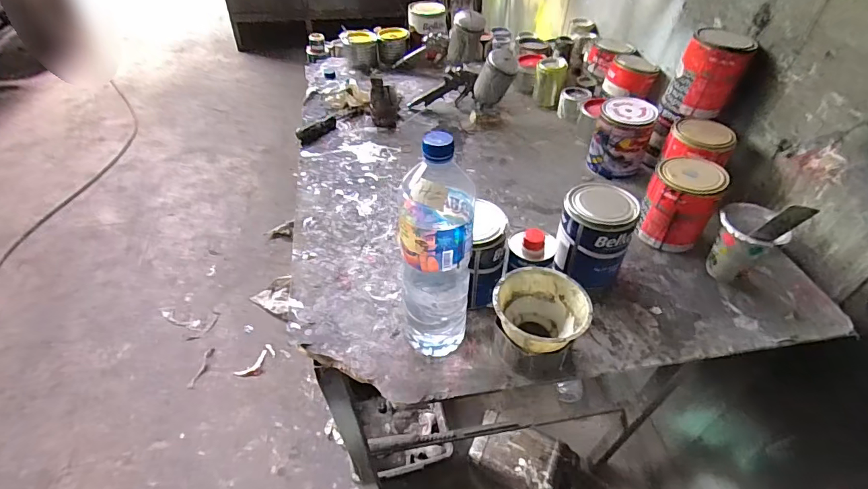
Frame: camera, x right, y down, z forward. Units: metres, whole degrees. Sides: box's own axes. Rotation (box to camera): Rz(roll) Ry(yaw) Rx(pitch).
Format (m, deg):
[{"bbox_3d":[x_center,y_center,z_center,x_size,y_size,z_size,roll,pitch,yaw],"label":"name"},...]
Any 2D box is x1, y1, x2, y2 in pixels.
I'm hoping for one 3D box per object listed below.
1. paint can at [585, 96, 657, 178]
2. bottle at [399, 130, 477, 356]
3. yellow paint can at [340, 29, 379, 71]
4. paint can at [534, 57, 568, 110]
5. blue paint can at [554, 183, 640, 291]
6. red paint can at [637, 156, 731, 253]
[{"bbox_3d":[0.387,-0.217,0.908,0.106,0.135,0.106,1,45,-1],"label":"paint can"},{"bbox_3d":[0.003,0.017,0.542,0.085,0.321,0.087,3,44,3],"label":"bottle"},{"bbox_3d":[-0.217,-0.572,1.295,0.104,0.091,0.094,-10,46,-12],"label":"yellow paint can"},{"bbox_3d":[0.298,-0.420,1.140,0.077,0.106,0.078,10,45,10],"label":"paint can"},{"bbox_3d":[0.249,-0.008,0.693,0.104,0.147,0.095,26,49,22],"label":"blue paint can"},{"bbox_3d":[0.421,-0.068,0.757,0.101,0.134,0.099,1,45,-1],"label":"red paint can"}]

